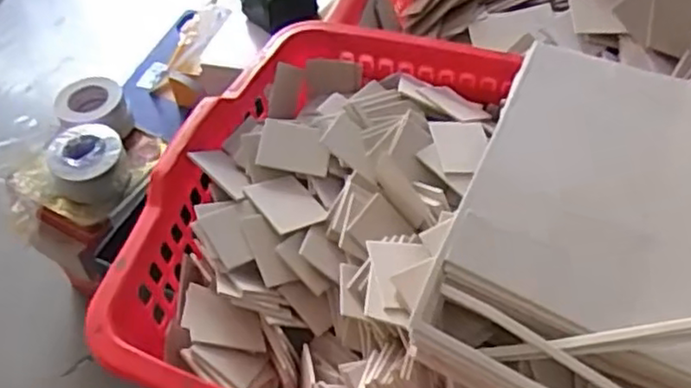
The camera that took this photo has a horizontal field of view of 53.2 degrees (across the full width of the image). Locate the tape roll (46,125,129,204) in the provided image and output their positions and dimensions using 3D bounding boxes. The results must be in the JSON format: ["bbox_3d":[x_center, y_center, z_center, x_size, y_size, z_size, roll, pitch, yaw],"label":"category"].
[{"bbox_3d":[-0.467,-0.053,1.261,0.127,0.084,0.119,-2,50,3],"label":"tape roll"}]

